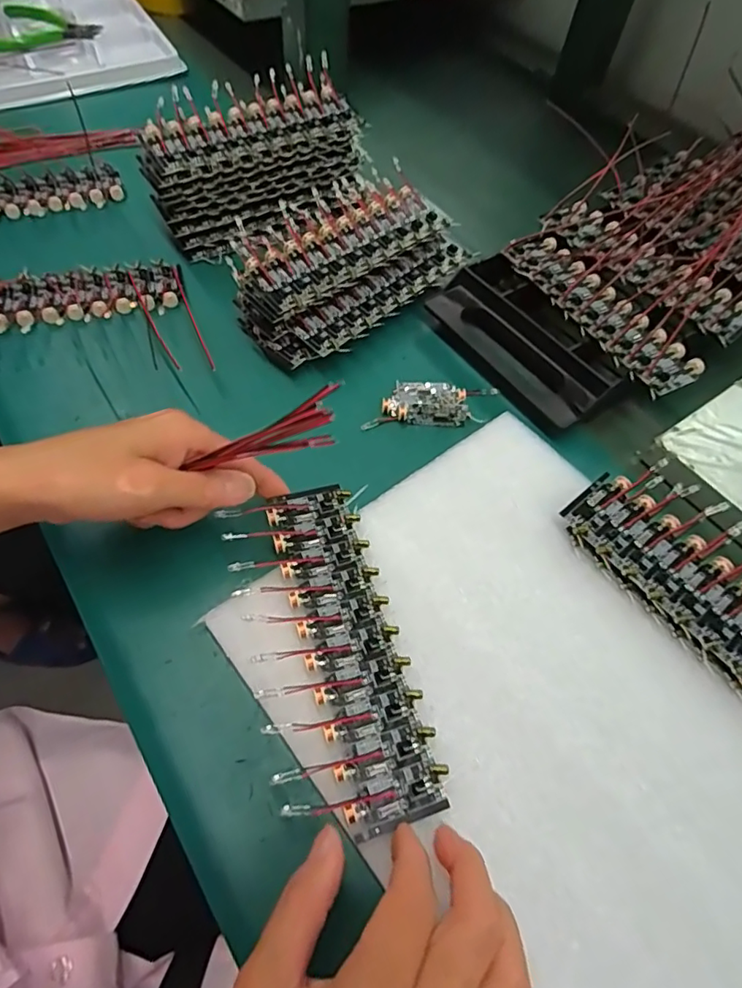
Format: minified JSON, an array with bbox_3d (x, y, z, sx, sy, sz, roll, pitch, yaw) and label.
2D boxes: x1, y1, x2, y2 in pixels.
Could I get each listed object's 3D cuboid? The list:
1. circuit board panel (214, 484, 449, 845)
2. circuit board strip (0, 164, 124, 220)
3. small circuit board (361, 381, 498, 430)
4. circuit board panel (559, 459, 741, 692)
[{"bbox_3d":[-0.023,0.070,0.255,0.070,0.026,0.159,-17,62,-10],"label":"circuit board panel"},{"bbox_3d":[-0.281,-0.237,0.431,0.154,0.013,0.058,-16,60,-14],"label":"circuit board strip"},{"bbox_3d":[0.040,-0.058,0.349,0.086,0.015,0.031,-1,58,-5],"label":"small circuit board"},{"bbox_3d":[0.179,0.050,0.275,0.070,0.017,0.162,-35,67,-23],"label":"circuit board panel"}]

